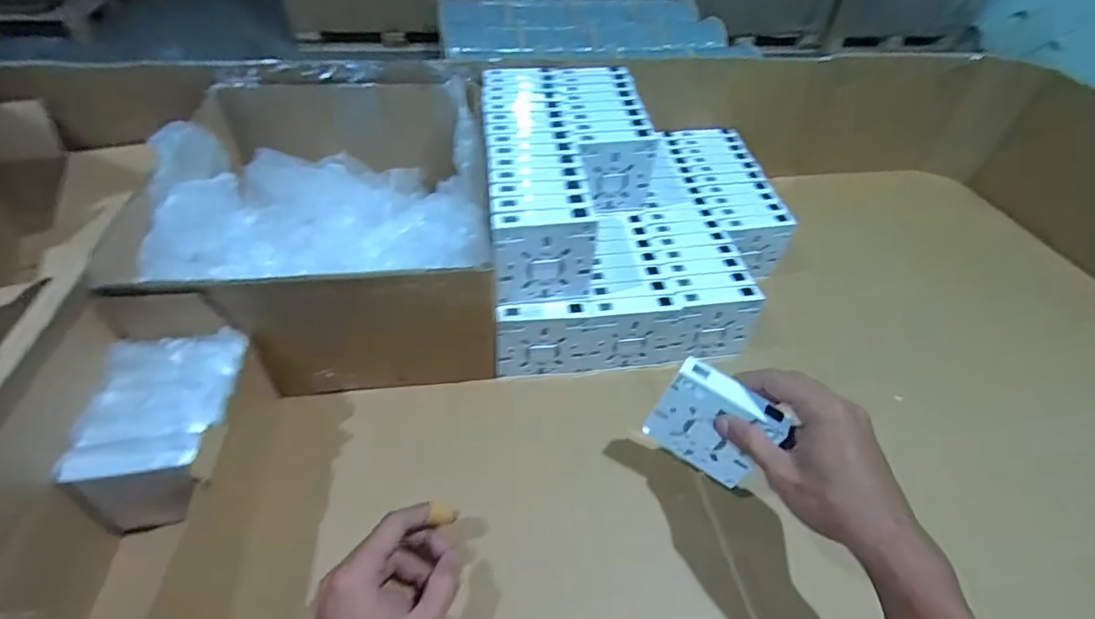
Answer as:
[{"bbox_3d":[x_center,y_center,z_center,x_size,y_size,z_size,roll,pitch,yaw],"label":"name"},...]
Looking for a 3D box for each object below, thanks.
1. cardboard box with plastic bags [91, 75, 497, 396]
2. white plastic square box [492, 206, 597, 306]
[{"bbox_3d":[-0.213,-0.104,0.555,0.280,0.173,0.353,-5,44,-8],"label":"cardboard box with plastic bags"},{"bbox_3d":[-0.002,-0.044,0.457,0.088,0.088,0.020,-5,44,-8],"label":"white plastic square box"}]

